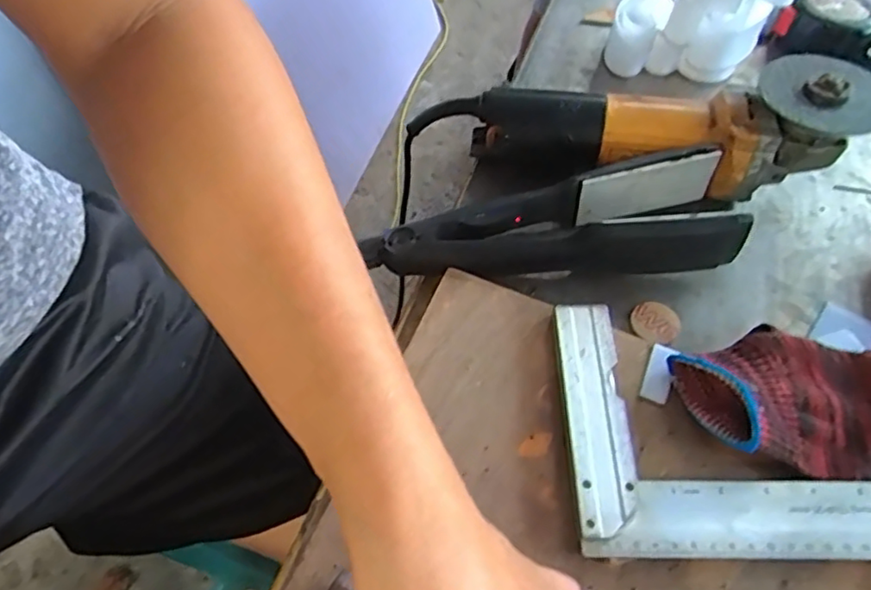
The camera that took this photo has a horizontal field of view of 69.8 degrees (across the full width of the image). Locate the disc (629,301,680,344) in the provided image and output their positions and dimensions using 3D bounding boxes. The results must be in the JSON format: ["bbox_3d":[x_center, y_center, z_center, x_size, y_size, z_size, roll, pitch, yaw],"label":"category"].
[{"bbox_3d":[0.152,0.019,0.433,0.030,0.006,0.031,0,57,0],"label":"disc"}]

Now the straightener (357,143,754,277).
[{"bbox_3d":[0.087,-0.044,0.438,0.242,0.055,0.073,-8,57,-5],"label":"straightener"}]

